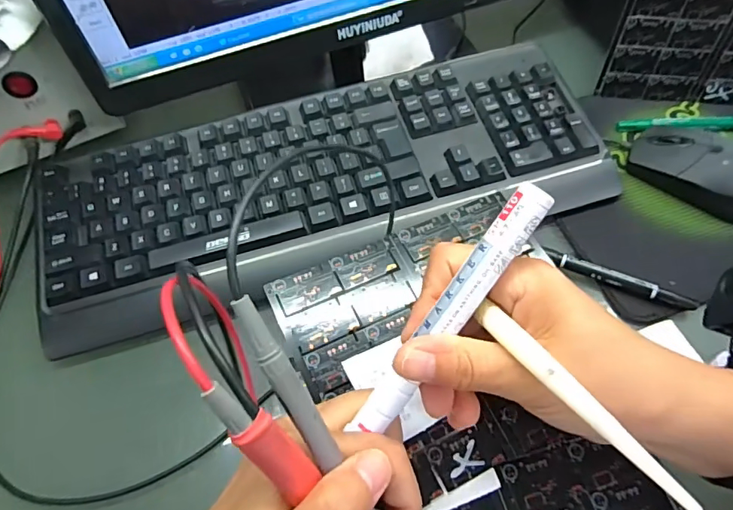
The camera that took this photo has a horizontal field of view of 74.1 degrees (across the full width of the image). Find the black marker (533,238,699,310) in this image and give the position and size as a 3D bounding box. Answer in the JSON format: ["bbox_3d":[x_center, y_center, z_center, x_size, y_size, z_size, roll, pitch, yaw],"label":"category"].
[{"bbox_3d":[0.172,0.015,0.342,0.107,0.013,0.012,23,63,16],"label":"black marker"}]

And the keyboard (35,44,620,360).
[{"bbox_3d":[-0.031,-0.059,0.375,0.422,0.031,0.149,-17,60,-6],"label":"keyboard"}]

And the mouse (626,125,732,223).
[{"bbox_3d":[0.259,-0.062,0.366,0.053,0.033,0.109,-39,65,-18],"label":"mouse"}]

